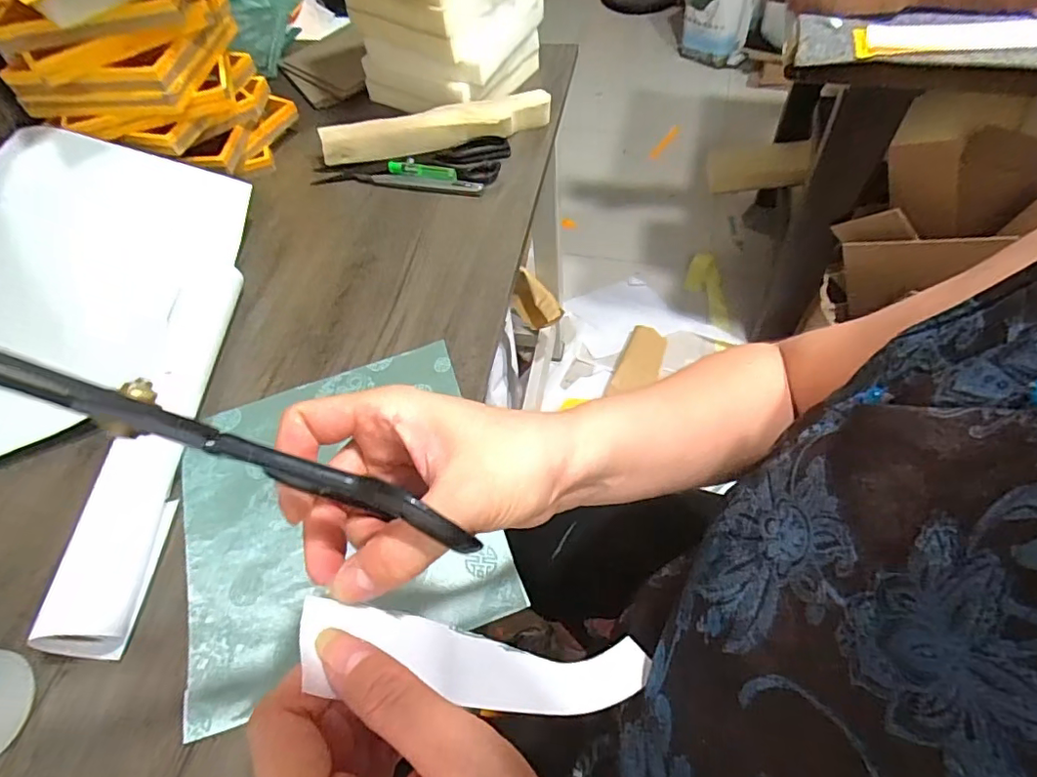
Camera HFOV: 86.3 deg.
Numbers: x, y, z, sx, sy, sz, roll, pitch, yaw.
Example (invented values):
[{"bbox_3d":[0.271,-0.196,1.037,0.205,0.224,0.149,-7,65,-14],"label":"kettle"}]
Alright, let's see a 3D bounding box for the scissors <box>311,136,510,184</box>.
[{"bbox_3d":[-0.131,-0.273,0.678,0.236,0.013,0.077,-3,58,3],"label":"scissors"}]

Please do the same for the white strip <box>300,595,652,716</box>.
[{"bbox_3d":[-0.003,0.132,0.265,0.032,0.228,0.038,-20,52,30],"label":"white strip"}]

